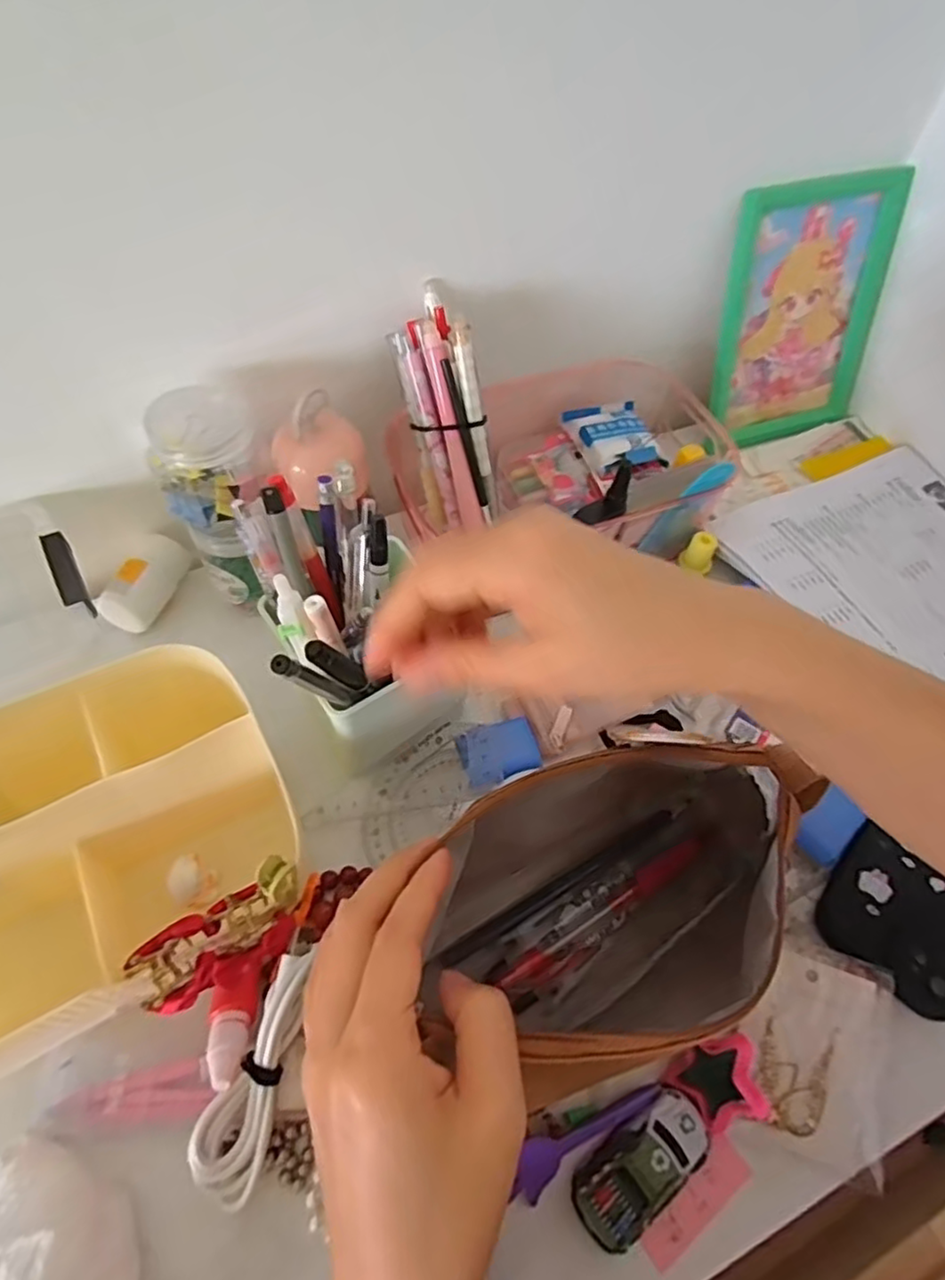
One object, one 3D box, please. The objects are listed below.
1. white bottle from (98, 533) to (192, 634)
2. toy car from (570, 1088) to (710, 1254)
[{"bbox_3d":[-0.207,-0.039,0.417,0.028,0.027,0.065,16,57,7],"label":"white bottle"},{"bbox_3d":[0.072,0.223,0.280,0.063,0.023,0.030,-31,63,-21],"label":"toy car"}]

